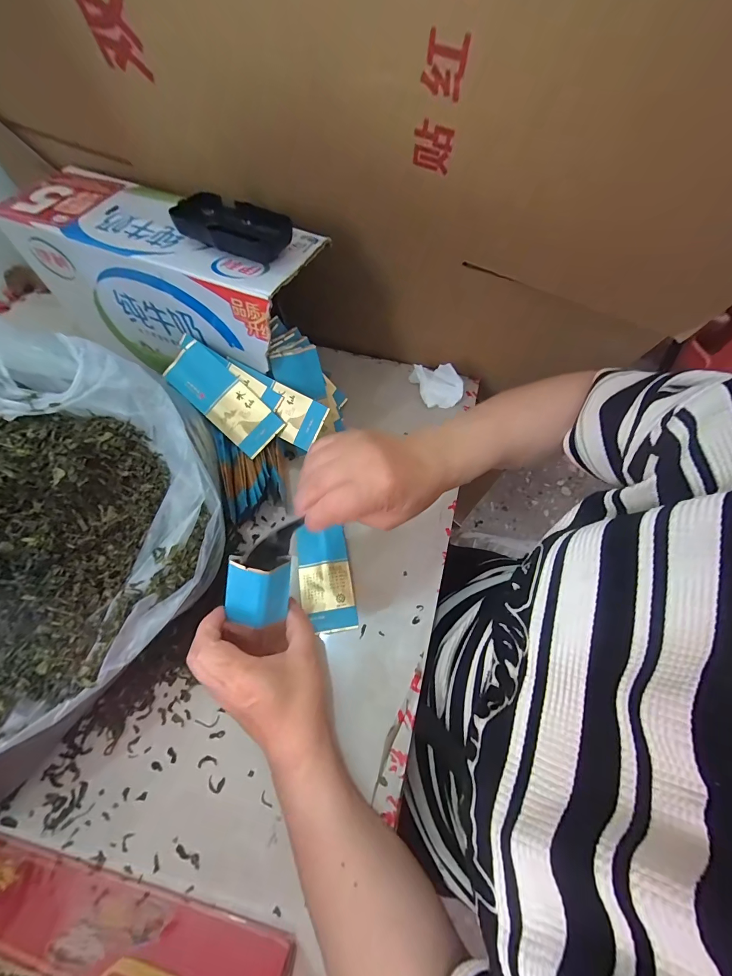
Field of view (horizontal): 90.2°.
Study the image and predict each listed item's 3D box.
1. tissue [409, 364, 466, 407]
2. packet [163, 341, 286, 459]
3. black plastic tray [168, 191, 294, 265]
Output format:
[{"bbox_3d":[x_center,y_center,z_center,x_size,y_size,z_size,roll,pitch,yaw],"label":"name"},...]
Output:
[{"bbox_3d":[0.100,-0.149,0.511,0.046,0.043,0.072,-23,64,-17],"label":"tissue"},{"bbox_3d":[-0.155,-0.097,0.403,0.127,0.011,0.054,44,87,-7],"label":"packet"},{"bbox_3d":[-0.126,-0.243,0.343,0.105,0.026,0.054,22,62,9],"label":"black plastic tray"}]

